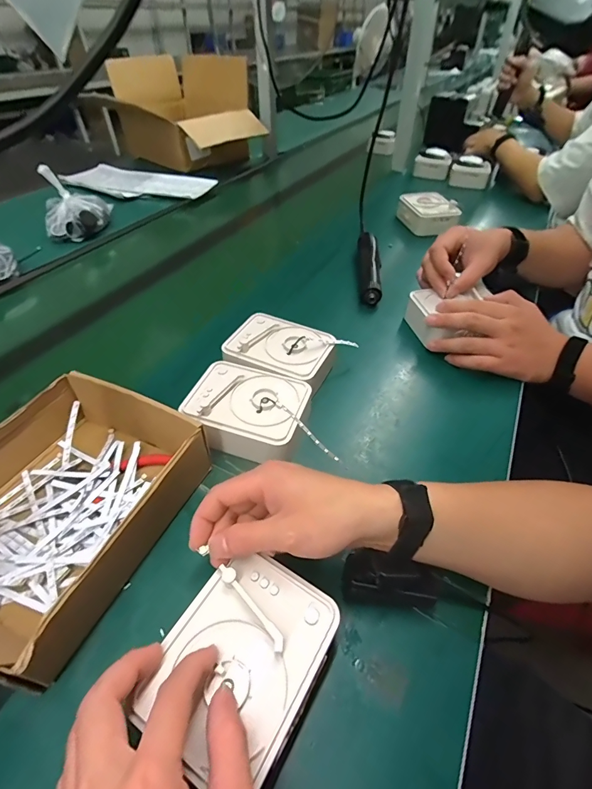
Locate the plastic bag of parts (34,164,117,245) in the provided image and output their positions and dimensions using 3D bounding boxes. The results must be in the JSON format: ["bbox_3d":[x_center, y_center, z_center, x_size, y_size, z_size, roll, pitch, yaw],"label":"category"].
[{"bbox_3d":[-0.484,-0.414,0.832,0.123,0.107,0.140,-11,45,-10],"label":"plastic bag of parts"}]

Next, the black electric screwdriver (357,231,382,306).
[{"bbox_3d":[0.131,-0.229,0.692,0.038,0.045,0.205,3,45,3],"label":"black electric screwdriver"}]

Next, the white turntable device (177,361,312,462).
[{"bbox_3d":[-0.052,0.019,0.432,0.130,0.057,0.100,11,46,12],"label":"white turntable device"}]

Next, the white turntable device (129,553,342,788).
[{"bbox_3d":[-0.036,0.171,0.257,0.095,0.023,0.119,24,50,21],"label":"white turntable device"}]

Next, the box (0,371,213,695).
[{"bbox_3d":[-0.211,0.092,0.341,0.190,0.075,0.214,19,48,19],"label":"box"}]

